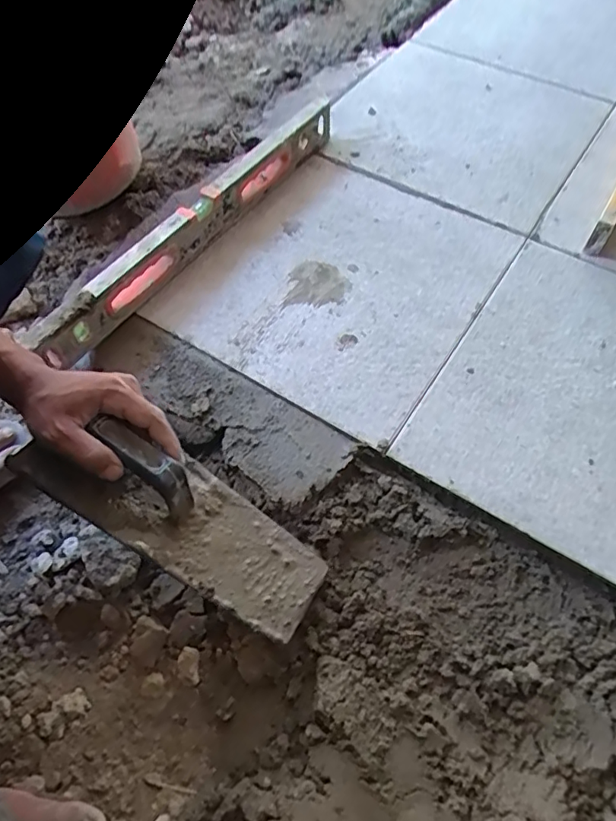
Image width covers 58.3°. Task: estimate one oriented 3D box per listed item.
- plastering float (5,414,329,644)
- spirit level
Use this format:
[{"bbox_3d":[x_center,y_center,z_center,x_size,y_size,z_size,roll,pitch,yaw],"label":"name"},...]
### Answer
[{"bbox_3d":[-0.116,0.091,0.495,0.283,0.059,0.101,30,61,-5],"label":"plastering float"},{"bbox_3d":[-0.130,-0.254,0.726,0.033,0.065,0.556,31,63,18],"label":"spirit level"}]

